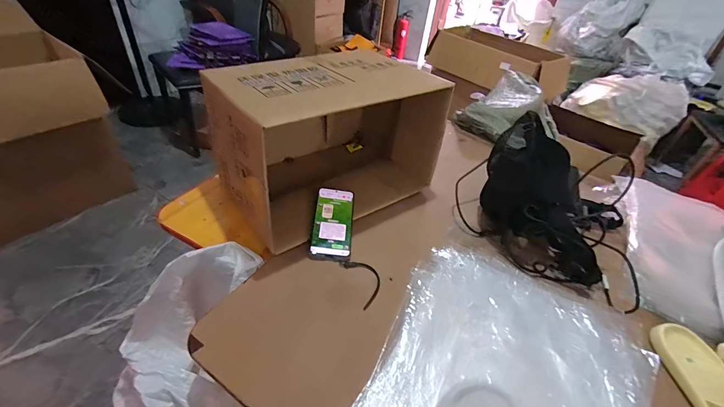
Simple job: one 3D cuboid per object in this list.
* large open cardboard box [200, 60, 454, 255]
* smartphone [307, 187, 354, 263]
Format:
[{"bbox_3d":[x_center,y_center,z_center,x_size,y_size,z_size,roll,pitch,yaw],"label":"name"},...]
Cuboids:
[{"bbox_3d":[-0.067,-0.139,0.698,0.415,0.258,0.282,-23,49,-31],"label":"large open cardboard box"},{"bbox_3d":[-0.055,0.037,0.642,0.075,0.006,0.167,11,49,-9],"label":"smartphone"}]

